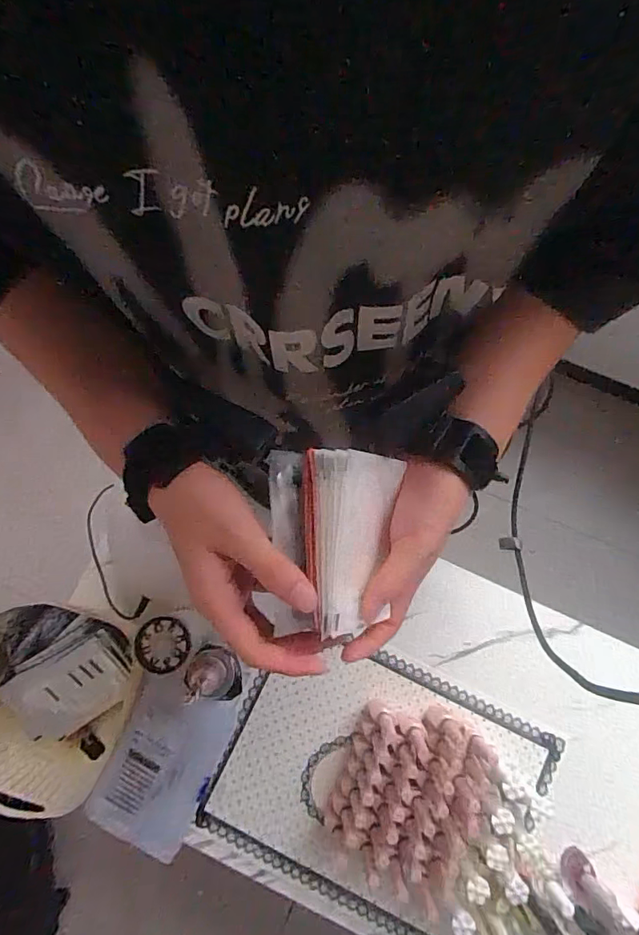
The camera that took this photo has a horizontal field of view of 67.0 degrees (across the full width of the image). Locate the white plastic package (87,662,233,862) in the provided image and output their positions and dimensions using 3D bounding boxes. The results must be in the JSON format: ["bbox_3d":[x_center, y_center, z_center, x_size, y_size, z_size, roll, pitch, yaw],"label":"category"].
[{"bbox_3d":[-0.177,0.334,0.550,0.116,0.038,0.169,16,80,3],"label":"white plastic package"}]

